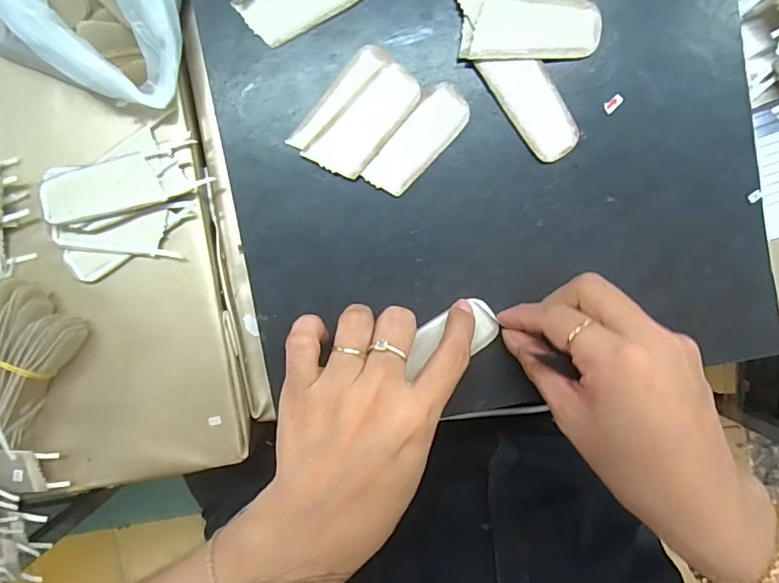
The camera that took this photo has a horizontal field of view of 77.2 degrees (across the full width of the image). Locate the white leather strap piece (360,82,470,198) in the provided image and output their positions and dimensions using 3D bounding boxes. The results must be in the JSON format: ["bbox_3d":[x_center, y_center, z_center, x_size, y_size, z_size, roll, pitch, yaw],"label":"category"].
[{"bbox_3d":[0.017,-0.085,0.278,0.027,0.004,0.069,39,93,-3],"label":"white leather strap piece"}]

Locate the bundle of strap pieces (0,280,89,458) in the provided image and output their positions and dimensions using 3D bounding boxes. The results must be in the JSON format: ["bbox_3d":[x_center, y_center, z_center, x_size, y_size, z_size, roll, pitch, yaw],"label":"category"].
[{"bbox_3d":[-0.230,0.041,0.288,0.066,0.035,0.096,29,93,-2],"label":"bundle of strap pieces"}]

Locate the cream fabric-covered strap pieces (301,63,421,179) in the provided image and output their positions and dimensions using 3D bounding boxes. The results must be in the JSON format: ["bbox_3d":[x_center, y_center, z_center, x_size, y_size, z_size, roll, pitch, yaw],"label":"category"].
[{"bbox_3d":[-0.014,-0.096,0.277,0.032,0.004,0.070,42,93,-3],"label":"cream fabric-covered strap pieces"}]

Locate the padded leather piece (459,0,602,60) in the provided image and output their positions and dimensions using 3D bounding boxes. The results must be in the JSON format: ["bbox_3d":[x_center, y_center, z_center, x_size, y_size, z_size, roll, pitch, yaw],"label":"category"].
[{"bbox_3d":[0.079,-0.146,0.271,0.076,0.005,0.033,-1,94,0],"label":"padded leather piece"}]

